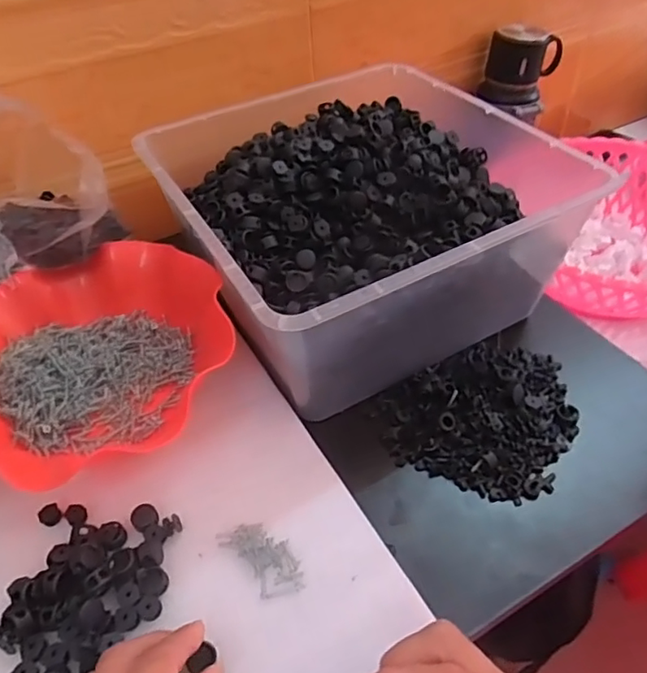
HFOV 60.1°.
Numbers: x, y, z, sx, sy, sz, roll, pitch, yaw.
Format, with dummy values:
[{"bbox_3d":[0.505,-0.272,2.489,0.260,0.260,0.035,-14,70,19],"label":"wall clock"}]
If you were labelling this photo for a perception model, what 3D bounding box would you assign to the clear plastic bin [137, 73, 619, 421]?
[{"bbox_3d":[0.021,-0.101,0.506,0.277,0.131,0.300,-24,50,-19],"label":"clear plastic bin"}]

